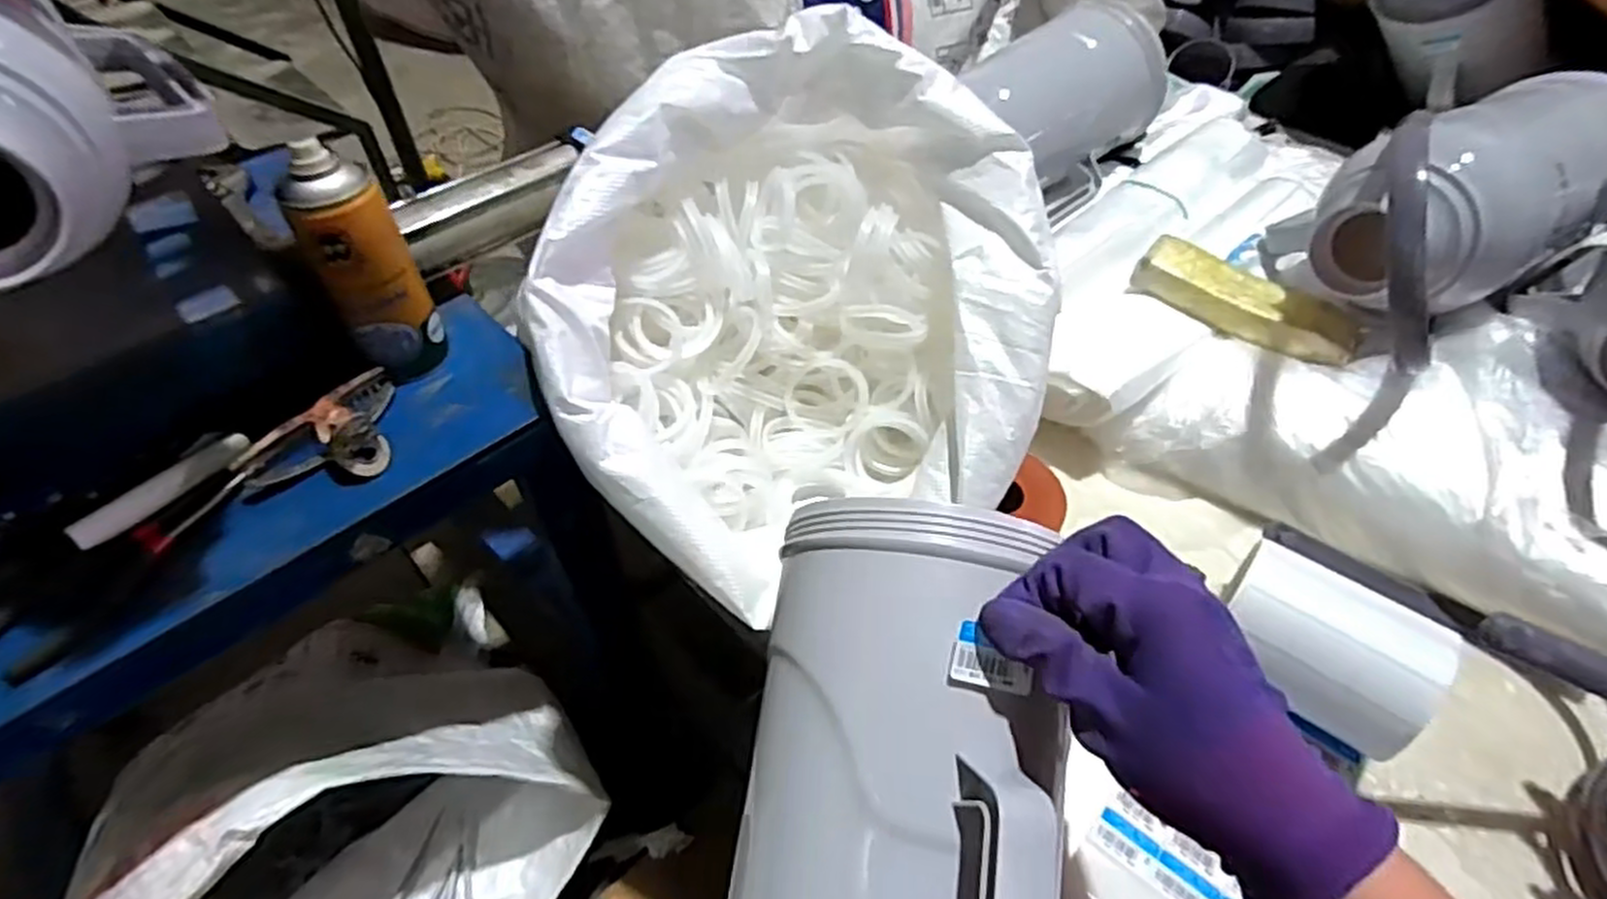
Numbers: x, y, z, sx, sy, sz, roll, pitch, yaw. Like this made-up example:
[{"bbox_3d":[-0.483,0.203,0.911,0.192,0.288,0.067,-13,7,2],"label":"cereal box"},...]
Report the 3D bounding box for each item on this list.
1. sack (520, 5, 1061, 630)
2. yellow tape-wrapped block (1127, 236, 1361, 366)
[{"bbox_3d":[0.006,-0.090,0.528,0.303,0.271,0.339,20,52,17],"label":"sack"},{"bbox_3d":[0.365,-0.122,0.644,0.174,0.042,0.067,26,54,22],"label":"yellow tape-wrapped block"}]

